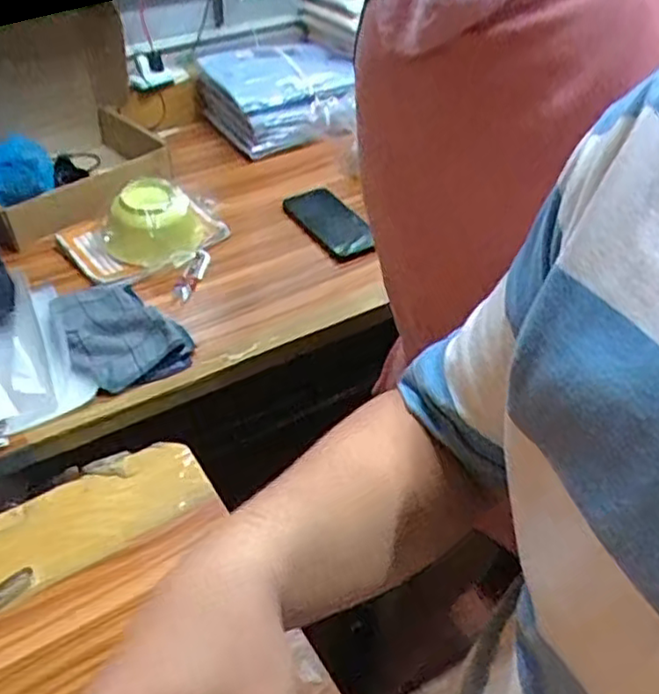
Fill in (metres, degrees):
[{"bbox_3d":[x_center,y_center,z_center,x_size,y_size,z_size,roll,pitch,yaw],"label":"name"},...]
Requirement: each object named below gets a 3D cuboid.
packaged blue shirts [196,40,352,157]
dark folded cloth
[{"bbox_3d":[-0.084,-0.475,1.284,0.267,0.111,0.236,-19,46,-20],"label":"packaged blue shirts"},{"bbox_3d":[-0.256,-0.022,0.826,0.138,0.030,0.177,-22,47,-23],"label":"dark folded cloth"}]

